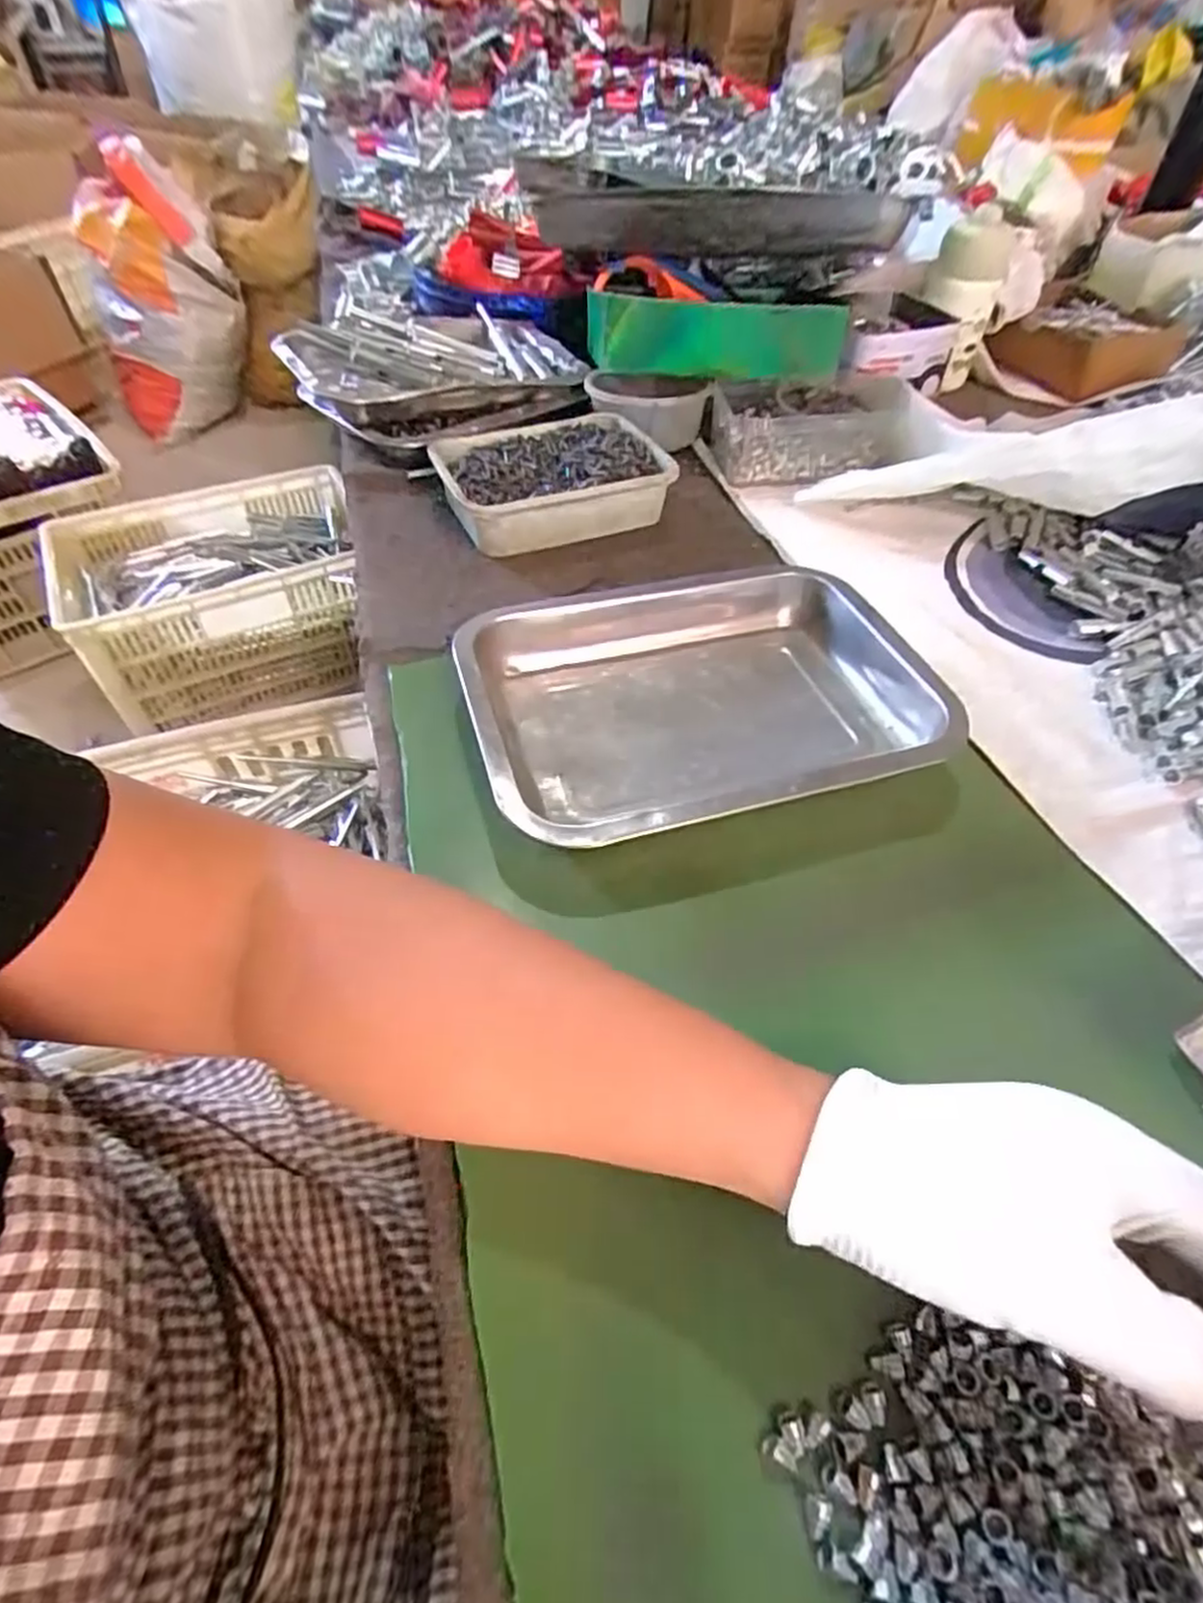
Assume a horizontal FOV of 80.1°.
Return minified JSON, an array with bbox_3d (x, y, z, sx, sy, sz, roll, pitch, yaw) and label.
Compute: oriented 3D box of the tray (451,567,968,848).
[{"bbox_3d":[0.056,-0.061,0.412,0.250,0.043,0.182,-13,52,-12],"label":"tray"}]

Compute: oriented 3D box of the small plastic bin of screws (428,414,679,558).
[{"bbox_3d":[-0.041,-0.262,0.578,0.174,0.046,0.121,-20,54,-17],"label":"small plastic bin of screws"}]

